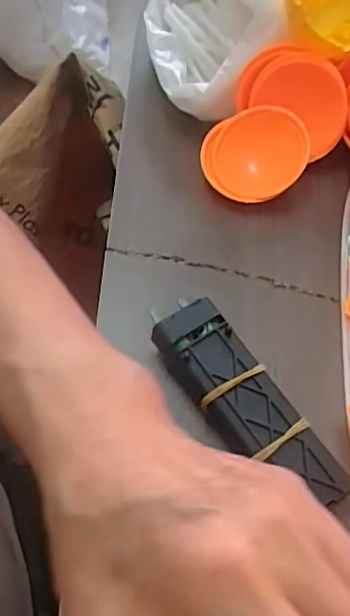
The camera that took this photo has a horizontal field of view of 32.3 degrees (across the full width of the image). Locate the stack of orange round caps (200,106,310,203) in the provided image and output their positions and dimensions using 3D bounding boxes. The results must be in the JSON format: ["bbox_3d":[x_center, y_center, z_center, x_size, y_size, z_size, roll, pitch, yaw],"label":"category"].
[{"bbox_3d":[0.046,-0.089,0.348,0.059,0.013,0.055,-14,73,12],"label":"stack of orange round caps"}]

